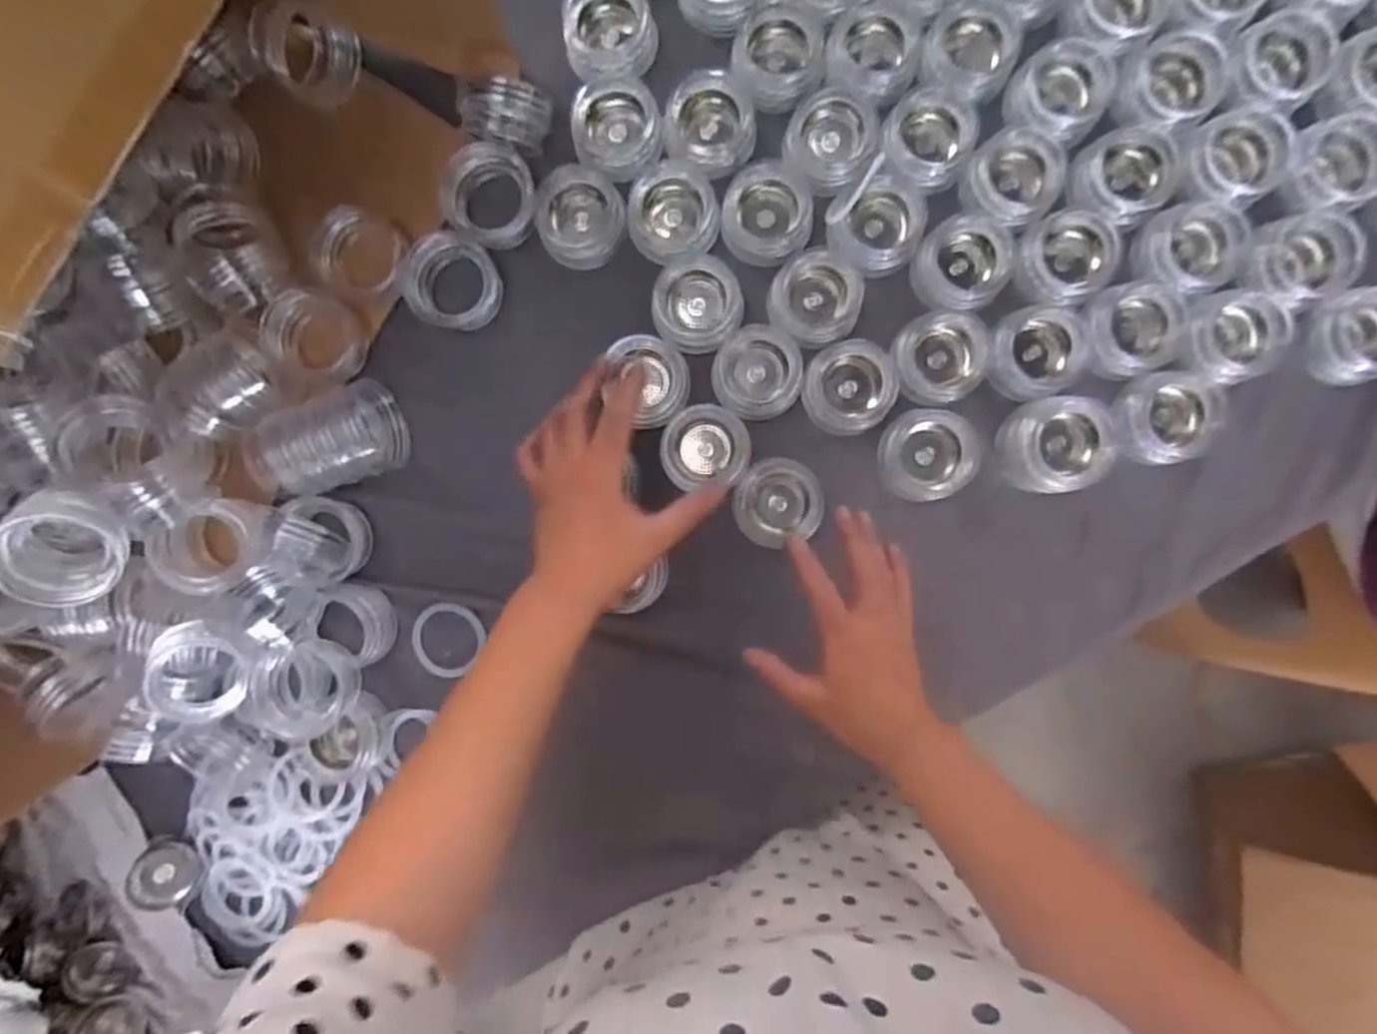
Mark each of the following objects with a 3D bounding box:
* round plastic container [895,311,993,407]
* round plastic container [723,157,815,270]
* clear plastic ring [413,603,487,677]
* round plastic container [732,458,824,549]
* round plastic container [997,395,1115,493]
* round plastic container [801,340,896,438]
[{"bbox_3d":[0.176,-0.110,0.485,0.063,0.023,0.058,-2,94,0],"label":"round plastic container"},{"bbox_3d":[0.055,-0.212,0.495,0.062,0.033,0.057,0,94,0],"label":"round plastic container"},{"bbox_3d":[-0.184,0.093,0.533,0.052,0.006,0.057,0,94,0],"label":"clear plastic ring"},{"bbox_3d":[0.064,-0.009,0.505,0.062,0.017,0.063,0,93,2],"label":"round plastic container"},{"bbox_3d":[0.250,-0.048,0.474,0.063,0.039,0.061,0,94,0],"label":"round plastic container"},{"bbox_3d":[0.113,-0.091,0.493,0.060,0.028,0.062,0,94,0],"label":"round plastic container"}]

